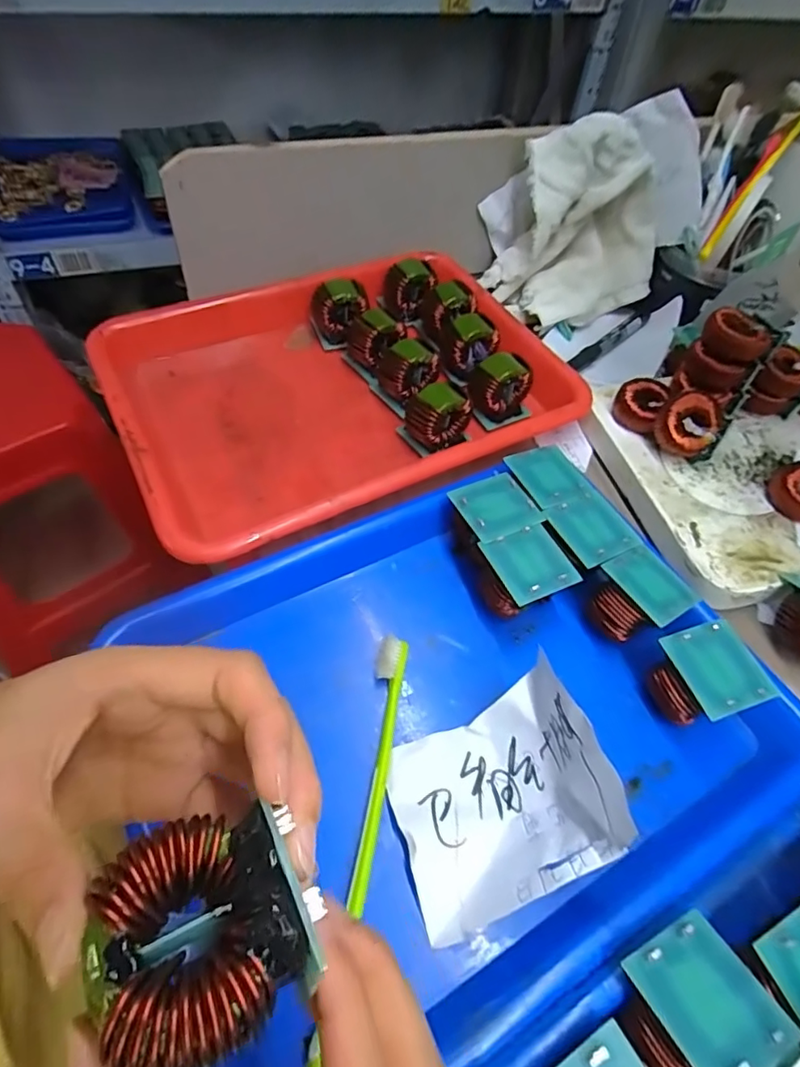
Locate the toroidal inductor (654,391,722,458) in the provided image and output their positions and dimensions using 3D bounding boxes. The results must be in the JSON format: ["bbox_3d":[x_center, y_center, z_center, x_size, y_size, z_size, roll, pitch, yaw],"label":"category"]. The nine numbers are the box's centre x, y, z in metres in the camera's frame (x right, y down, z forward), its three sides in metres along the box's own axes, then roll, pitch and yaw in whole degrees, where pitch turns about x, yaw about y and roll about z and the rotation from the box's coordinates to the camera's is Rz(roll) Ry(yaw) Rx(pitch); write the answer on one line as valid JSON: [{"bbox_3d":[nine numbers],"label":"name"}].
[{"bbox_3d":[0.204,-0.079,0.388,0.038,0.020,0.043,36,95,-5],"label":"toroidal inductor"}]

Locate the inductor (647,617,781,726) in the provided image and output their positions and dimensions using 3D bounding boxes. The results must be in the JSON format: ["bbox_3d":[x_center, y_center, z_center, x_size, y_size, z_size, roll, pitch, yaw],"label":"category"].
[{"bbox_3d":[0.168,0.082,0.304,0.047,0.040,0.047,-14,57,-14],"label":"inductor"}]

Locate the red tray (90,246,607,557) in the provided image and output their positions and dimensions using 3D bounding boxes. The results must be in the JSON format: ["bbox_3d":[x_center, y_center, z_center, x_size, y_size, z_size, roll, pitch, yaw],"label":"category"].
[{"bbox_3d":[-0.047,-0.123,0.434,0.325,0.054,0.243,-23,60,-19],"label":"red tray"}]

